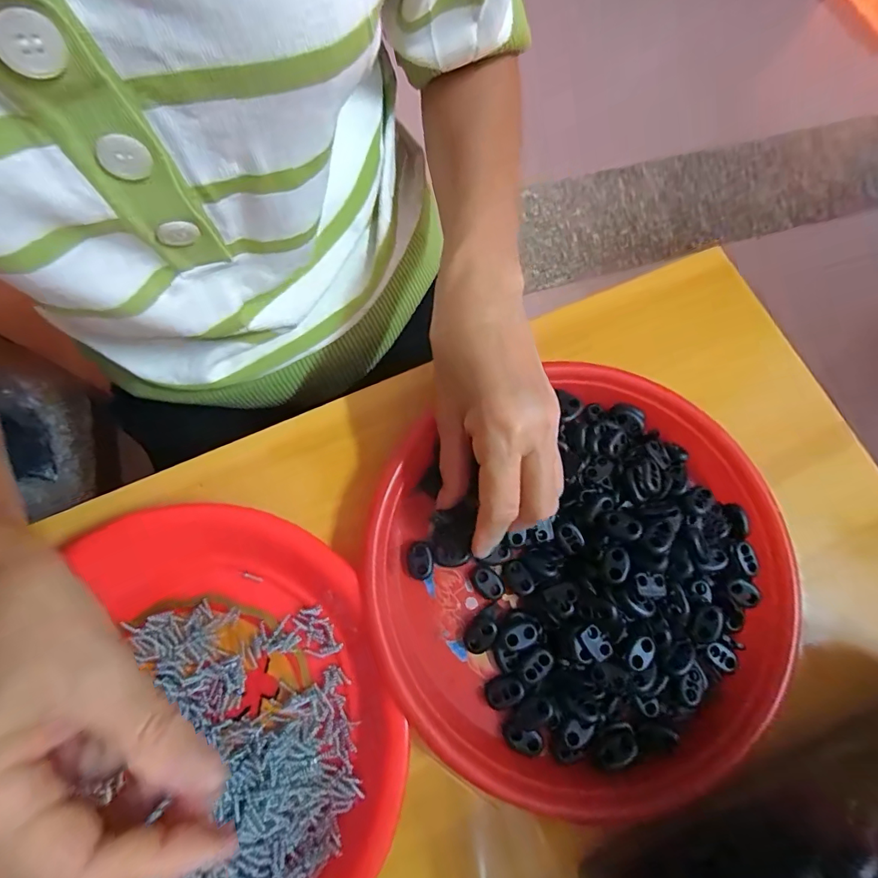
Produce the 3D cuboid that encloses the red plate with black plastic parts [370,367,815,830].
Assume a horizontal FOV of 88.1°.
[{"bbox_3d":[0.081,0.079,0.258,0.230,0.033,0.229,1,75,-2],"label":"red plate with black plastic parts"}]

